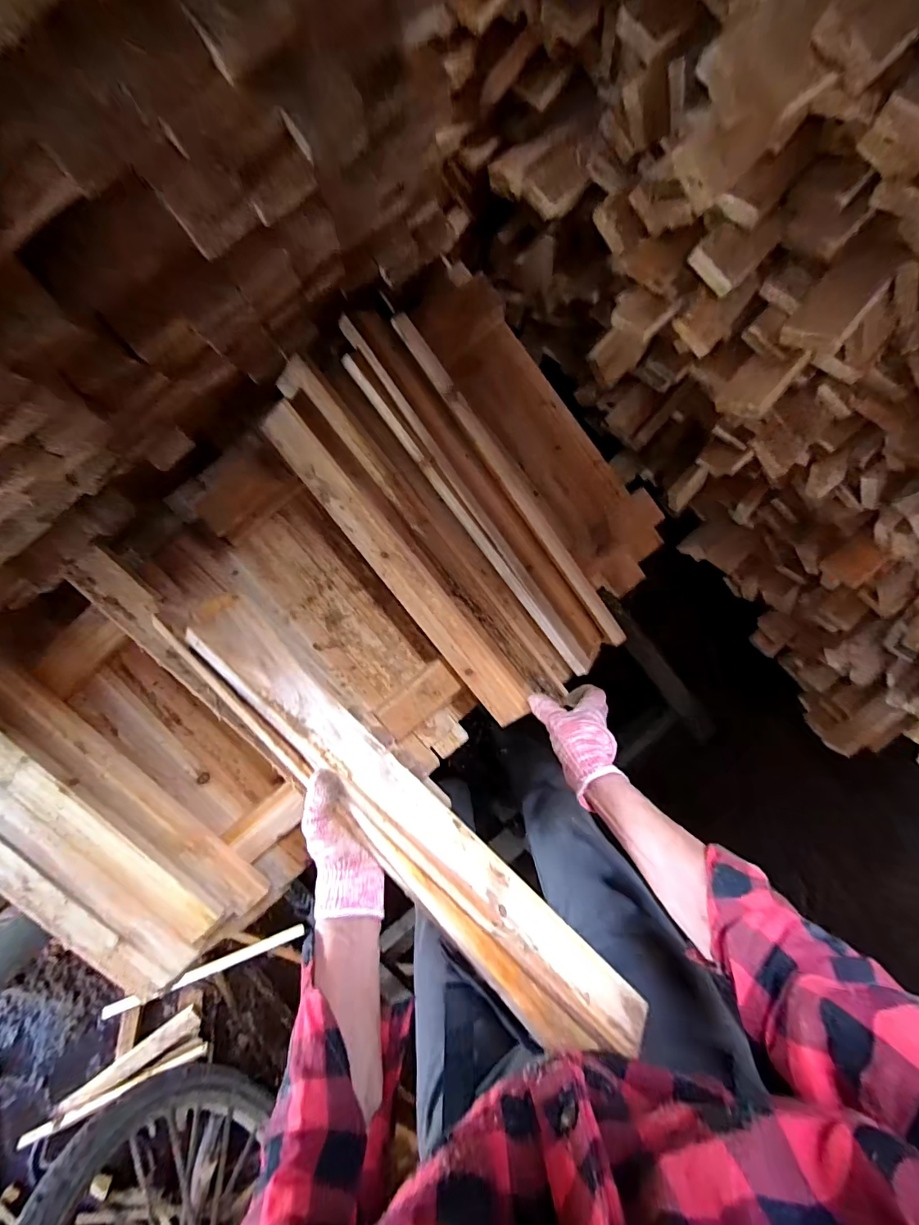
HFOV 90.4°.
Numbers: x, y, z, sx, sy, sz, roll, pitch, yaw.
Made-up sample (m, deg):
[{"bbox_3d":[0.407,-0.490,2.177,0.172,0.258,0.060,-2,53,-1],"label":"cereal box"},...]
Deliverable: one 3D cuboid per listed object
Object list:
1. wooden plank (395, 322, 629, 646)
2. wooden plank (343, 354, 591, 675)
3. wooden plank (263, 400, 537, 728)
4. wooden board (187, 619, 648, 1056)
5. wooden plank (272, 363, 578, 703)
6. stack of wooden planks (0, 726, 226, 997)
[{"bbox_3d":[0.070,-0.152,0.567,0.031,0.021,0.468,-36,97,-1],"label":"wooden plank"},{"bbox_3d":[0.014,-0.108,0.574,0.026,0.017,0.473,-38,97,-1],"label":"wooden plank"},{"bbox_3d":[-0.073,-0.051,0.592,0.063,0.018,0.484,-40,97,-1],"label":"wooden plank"},{"bbox_3d":[-0.047,0.195,0.416,0.083,0.044,0.513,-45,86,0],"label":"wooden board"},{"bbox_3d":[-0.034,-0.095,0.587,0.053,0.022,0.526,-40,98,-1],"label":"wooden plank"},{"bbox_3d":[-0.527,0.294,0.576,0.156,0.025,0.467,-44,97,0],"label":"stack of wooden planks"}]

